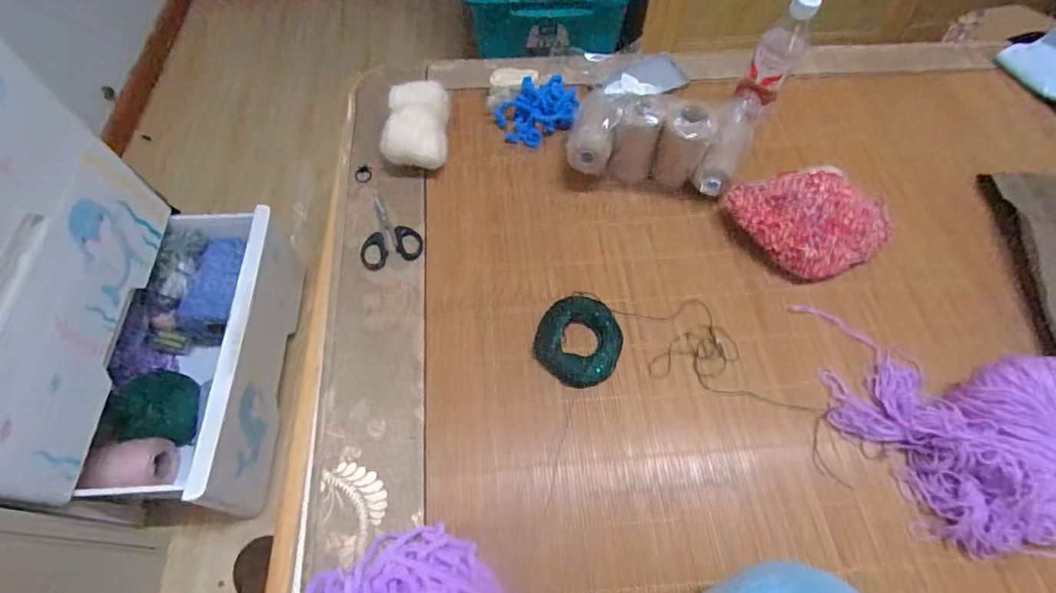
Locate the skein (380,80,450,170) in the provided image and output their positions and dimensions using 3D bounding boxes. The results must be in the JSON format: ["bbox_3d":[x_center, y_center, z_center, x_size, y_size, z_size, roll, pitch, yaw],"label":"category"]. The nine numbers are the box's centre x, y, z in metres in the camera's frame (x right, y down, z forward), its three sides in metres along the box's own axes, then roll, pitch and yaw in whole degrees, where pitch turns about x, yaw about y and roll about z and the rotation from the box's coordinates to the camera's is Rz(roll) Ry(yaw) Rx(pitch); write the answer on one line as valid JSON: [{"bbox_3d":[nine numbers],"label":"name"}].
[{"bbox_3d":[-0.149,-0.223,0.677,0.077,0.085,0.096,3,61,2],"label":"skein"}]

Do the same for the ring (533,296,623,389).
[{"bbox_3d":[0.058,0.050,0.574,0.095,0.015,0.106,11,62,6],"label":"ring"}]

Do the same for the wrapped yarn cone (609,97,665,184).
[{"bbox_3d":[0.140,-0.204,0.660,0.056,0.109,0.056,7,61,4],"label":"wrapped yarn cone"}]

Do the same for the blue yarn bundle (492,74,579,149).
[{"bbox_3d":[0.018,-0.272,0.726,0.122,0.040,0.081,-34,66,-17],"label":"blue yarn bundle"}]

